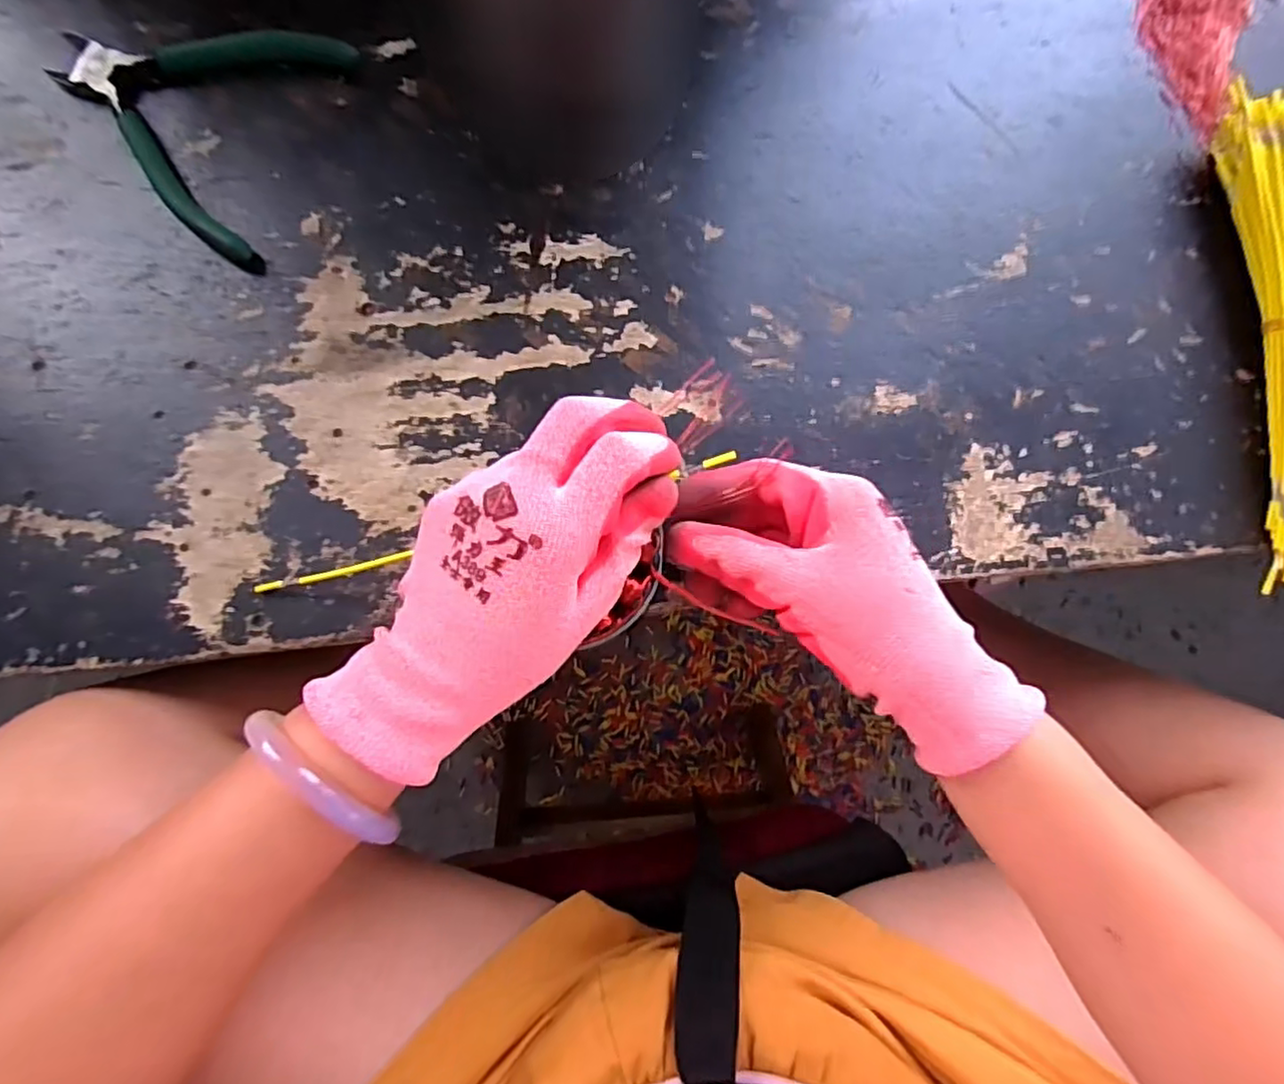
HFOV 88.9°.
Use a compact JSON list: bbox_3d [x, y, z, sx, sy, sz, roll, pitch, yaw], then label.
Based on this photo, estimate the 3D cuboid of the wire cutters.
[{"bbox_3d":[-0.238,-0.225,0.342,0.134,0.014,0.130,21,83,1],"label":"wire cutters"}]

